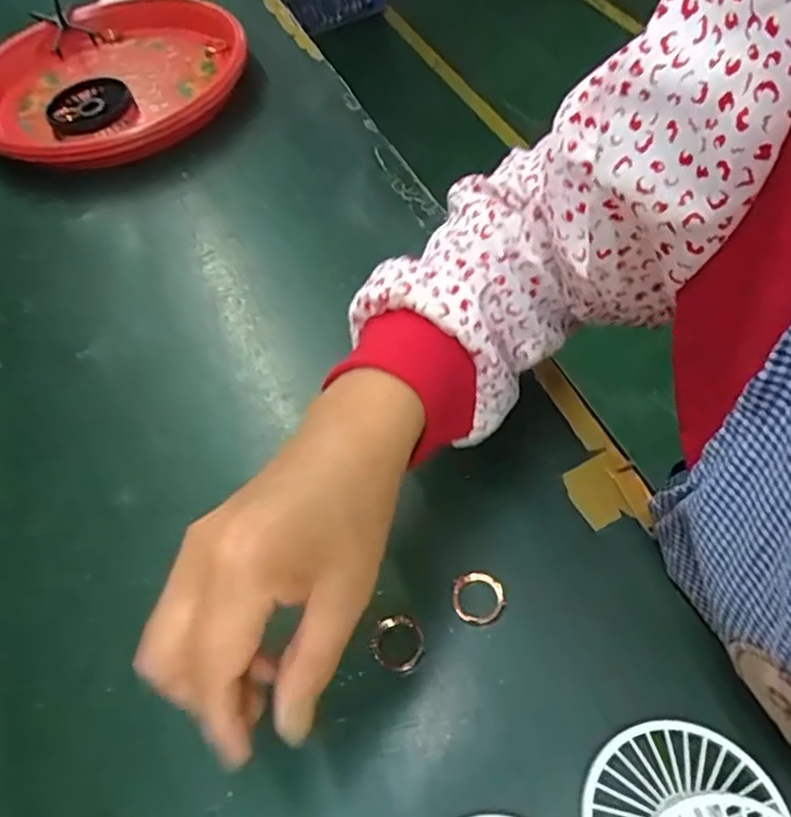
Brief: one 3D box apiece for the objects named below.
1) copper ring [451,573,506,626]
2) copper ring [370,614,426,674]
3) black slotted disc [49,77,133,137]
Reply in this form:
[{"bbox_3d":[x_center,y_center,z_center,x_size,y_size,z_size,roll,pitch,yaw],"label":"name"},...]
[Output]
[{"bbox_3d":[0.046,0.105,0.354,0.028,0.007,0.028,-2,55,4],"label":"copper ring"},{"bbox_3d":[0.001,0.125,0.344,0.027,0.004,0.029,-2,55,4],"label":"copper ring"},{"bbox_3d":[-0.297,-0.294,0.621,0.078,0.020,0.065,-28,58,-14],"label":"black slotted disc"}]

